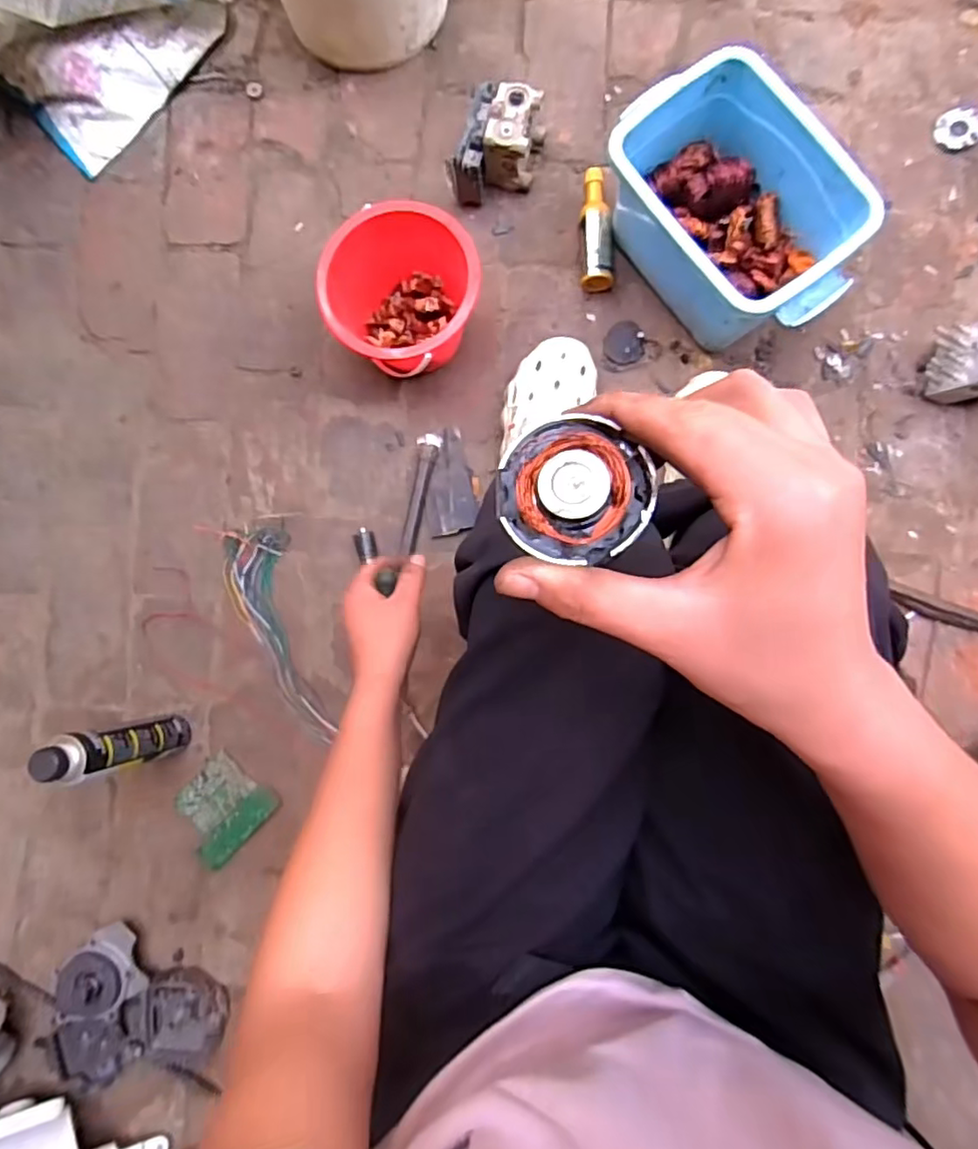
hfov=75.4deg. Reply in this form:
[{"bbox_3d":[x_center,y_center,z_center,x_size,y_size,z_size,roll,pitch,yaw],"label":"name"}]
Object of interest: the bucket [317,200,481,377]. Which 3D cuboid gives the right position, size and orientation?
[{"bbox_3d":[-0.103,-0.341,0.758,0.179,0.137,0.155,-13,86,2],"label":"bucket"}]

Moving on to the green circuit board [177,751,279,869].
[{"bbox_3d":[-0.346,0.301,0.814,0.103,0.008,0.126,44,90,5],"label":"green circuit board"}]

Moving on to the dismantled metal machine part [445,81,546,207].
[{"bbox_3d":[0.008,-0.527,0.784,0.093,0.073,0.118,16,87,4],"label":"dismantled metal machine part"}]

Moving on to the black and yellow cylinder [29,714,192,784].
[{"bbox_3d":[-0.411,0.193,0.720,0.049,0.212,0.051,-18,85,2],"label":"black and yellow cylinder"}]

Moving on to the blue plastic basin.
[{"bbox_3d":[0.276,-0.402,0.727,0.178,0.141,0.290,-38,85,0],"label":"blue plastic basin"}]

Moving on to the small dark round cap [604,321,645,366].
[{"bbox_3d":[0.172,-0.297,0.812,0.051,0.004,0.056,0,86,3],"label":"small dark round cap"}]

